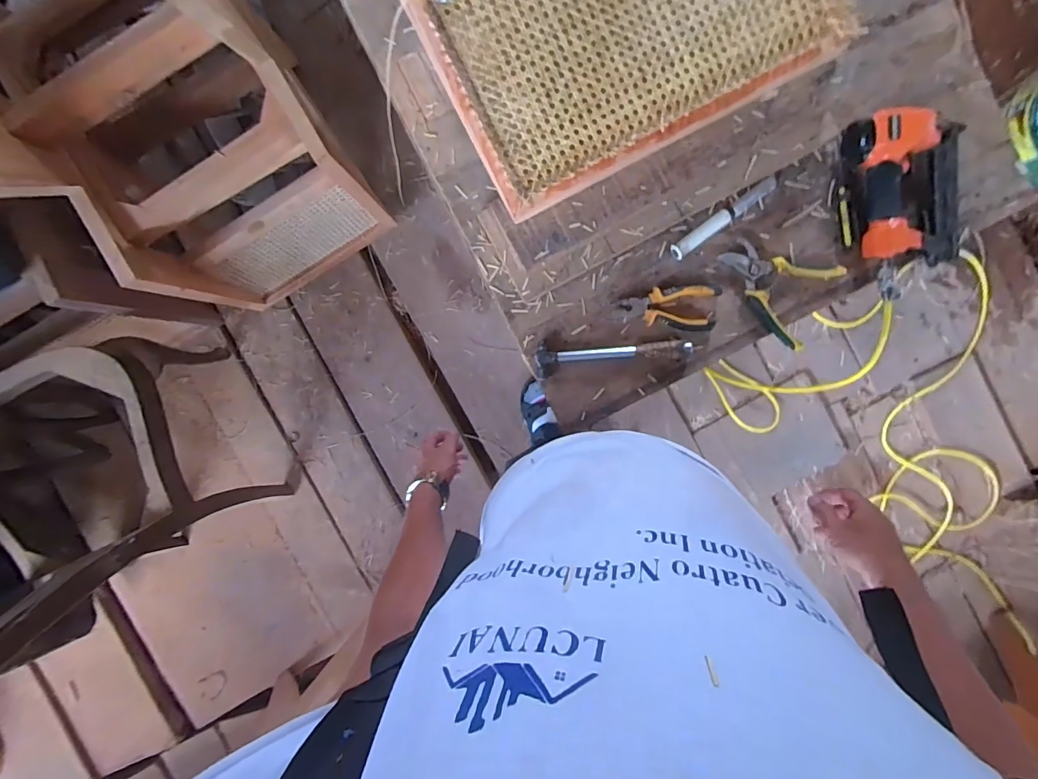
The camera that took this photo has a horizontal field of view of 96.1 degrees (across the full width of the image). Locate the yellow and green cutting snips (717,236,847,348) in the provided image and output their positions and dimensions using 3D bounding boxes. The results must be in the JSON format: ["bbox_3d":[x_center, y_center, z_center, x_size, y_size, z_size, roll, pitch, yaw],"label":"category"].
[{"bbox_3d":[0.385,-0.161,0.707,0.167,0.020,0.133,30,94,-1],"label":"yellow and green cutting snips"}]

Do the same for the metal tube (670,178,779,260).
[{"bbox_3d":[0.311,-0.261,0.705,0.185,0.017,0.026,-37,93,3],"label":"metal tube"}]

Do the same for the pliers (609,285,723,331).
[{"bbox_3d":[0.224,-0.126,0.714,0.161,0.022,0.065,2,94,1],"label":"pliers"}]

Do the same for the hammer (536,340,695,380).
[{"bbox_3d":[0.145,-0.050,0.721,0.241,0.041,0.054,-3,94,1],"label":"hammer"}]

